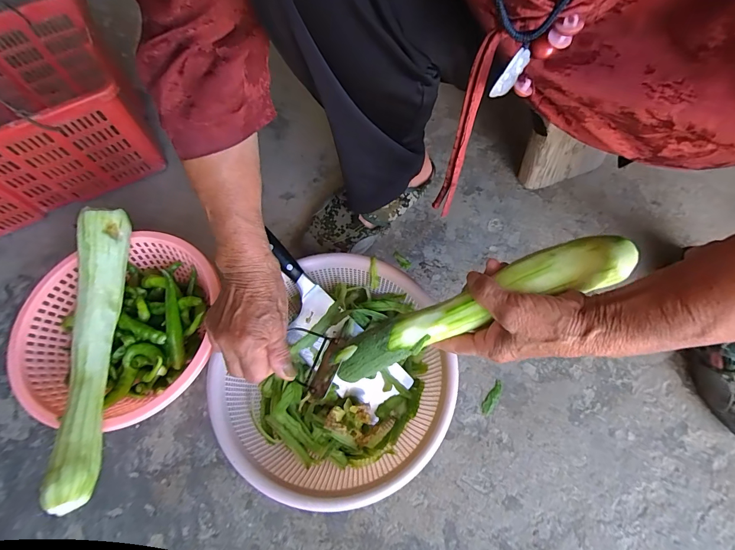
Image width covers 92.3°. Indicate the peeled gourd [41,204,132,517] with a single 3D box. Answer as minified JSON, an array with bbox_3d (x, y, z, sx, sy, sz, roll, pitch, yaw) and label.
[{"bbox_3d":[-0.305,0.071,0.387,0.043,0.052,0.316,-9,66,-3],"label":"peeled gourd"}]

